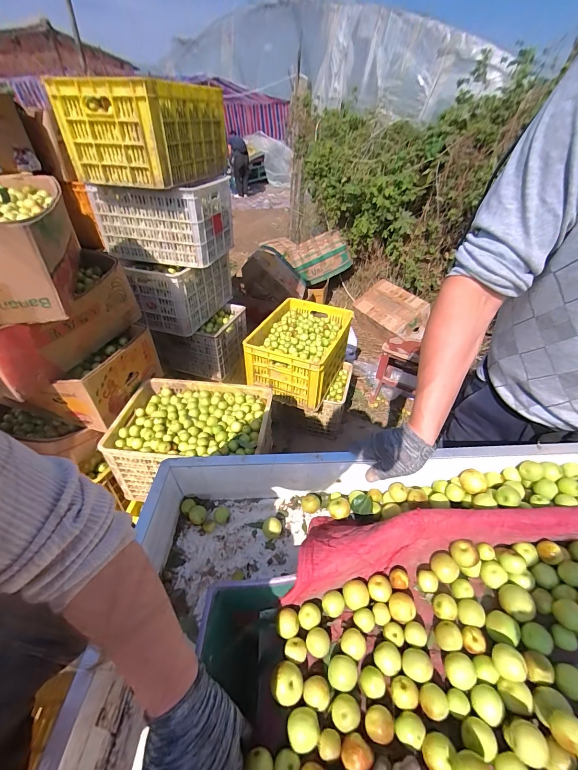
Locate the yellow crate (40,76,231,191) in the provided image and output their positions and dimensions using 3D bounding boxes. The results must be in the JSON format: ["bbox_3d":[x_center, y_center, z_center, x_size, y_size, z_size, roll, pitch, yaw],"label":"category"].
[{"bbox_3d":[-0.502,-0.890,1.183,0.410,0.255,0.403,12,40,14],"label":"yellow crate"}]

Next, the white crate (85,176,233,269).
[{"bbox_3d":[-0.510,-0.698,1.393,0.486,0.261,0.324,8,39,9],"label":"white crate"}]

